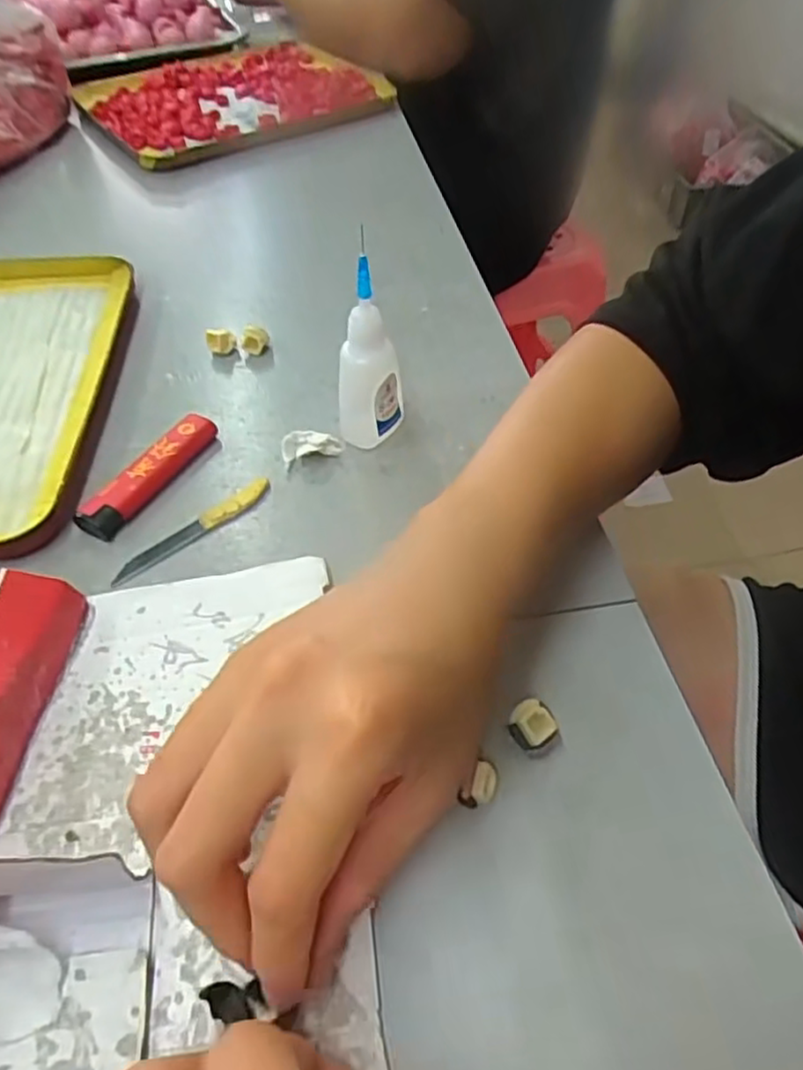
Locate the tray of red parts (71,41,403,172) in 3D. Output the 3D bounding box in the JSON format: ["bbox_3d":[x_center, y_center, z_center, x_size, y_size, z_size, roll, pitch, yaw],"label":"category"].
[{"bbox_3d":[-0.162,-0.418,0.672,0.249,0.034,0.205,-30,55,-23],"label":"tray of red parts"}]

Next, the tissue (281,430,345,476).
[{"bbox_3d":[-0.043,-0.042,0.338,0.029,0.013,0.012,-20,52,-14],"label":"tissue"}]

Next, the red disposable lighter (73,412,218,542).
[{"bbox_3d":[-0.116,-0.029,0.328,0.019,0.011,0.078,23,54,19],"label":"red disposable lighter"}]

